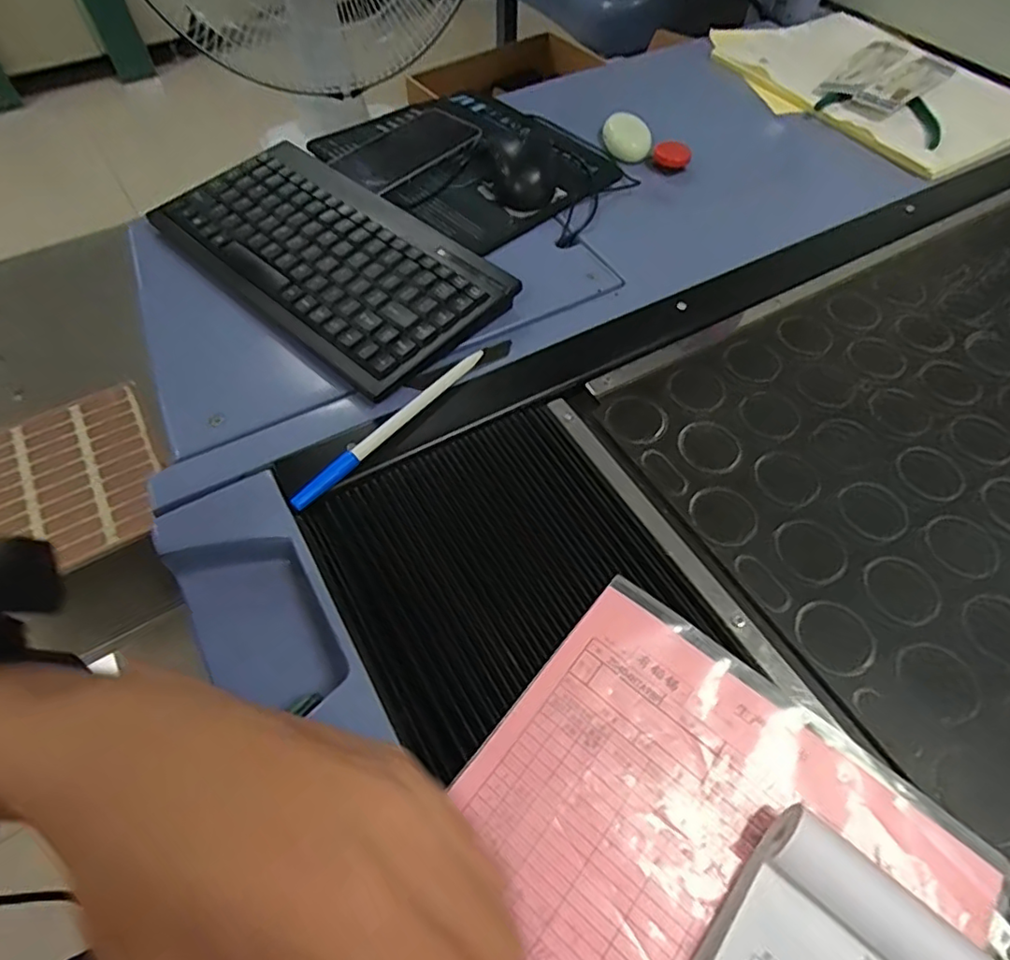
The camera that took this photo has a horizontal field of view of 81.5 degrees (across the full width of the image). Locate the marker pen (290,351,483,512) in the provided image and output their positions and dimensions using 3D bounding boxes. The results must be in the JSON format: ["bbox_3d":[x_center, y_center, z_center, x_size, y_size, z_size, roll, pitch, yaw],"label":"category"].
[{"bbox_3d":[-0.072,-0.038,0.388,0.009,0.012,0.169,34,63,18],"label":"marker pen"}]

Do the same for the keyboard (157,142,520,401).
[{"bbox_3d":[-0.147,-0.182,0.466,0.293,0.026,0.144,37,64,20],"label":"keyboard"}]

